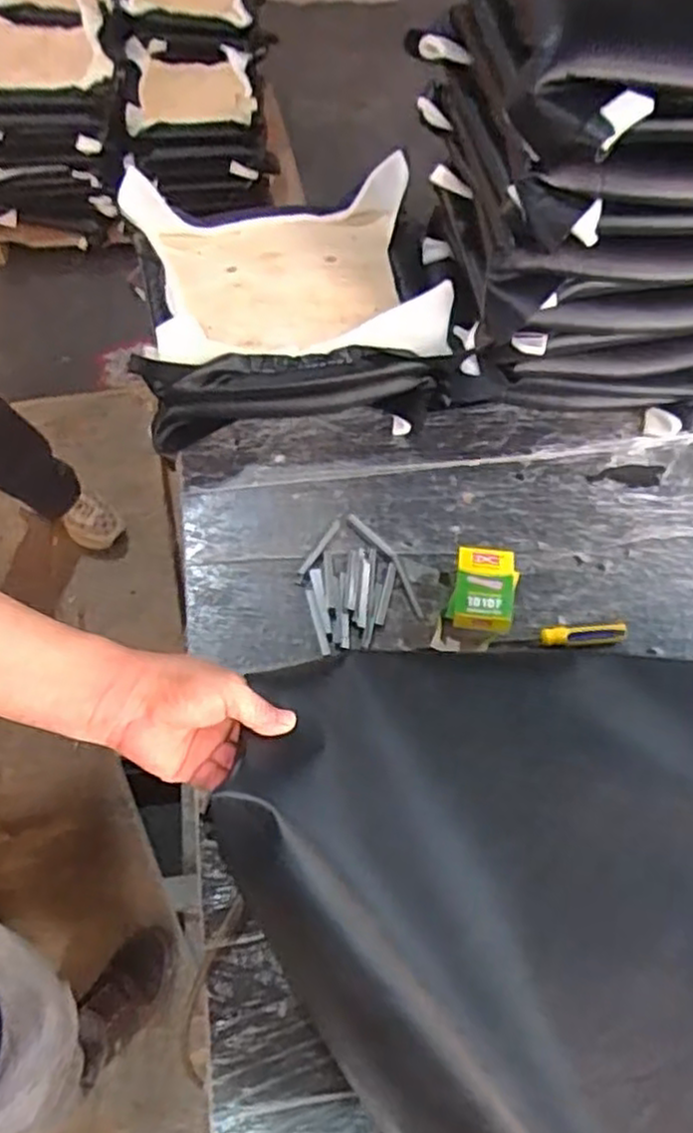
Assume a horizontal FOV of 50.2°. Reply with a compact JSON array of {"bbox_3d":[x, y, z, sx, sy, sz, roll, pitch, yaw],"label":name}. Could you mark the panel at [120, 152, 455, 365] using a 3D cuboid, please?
[{"bbox_3d":[-0.102,-0.504,1.243,0.498,0.088,0.464,-9,59,-9],"label":"panel"}]

